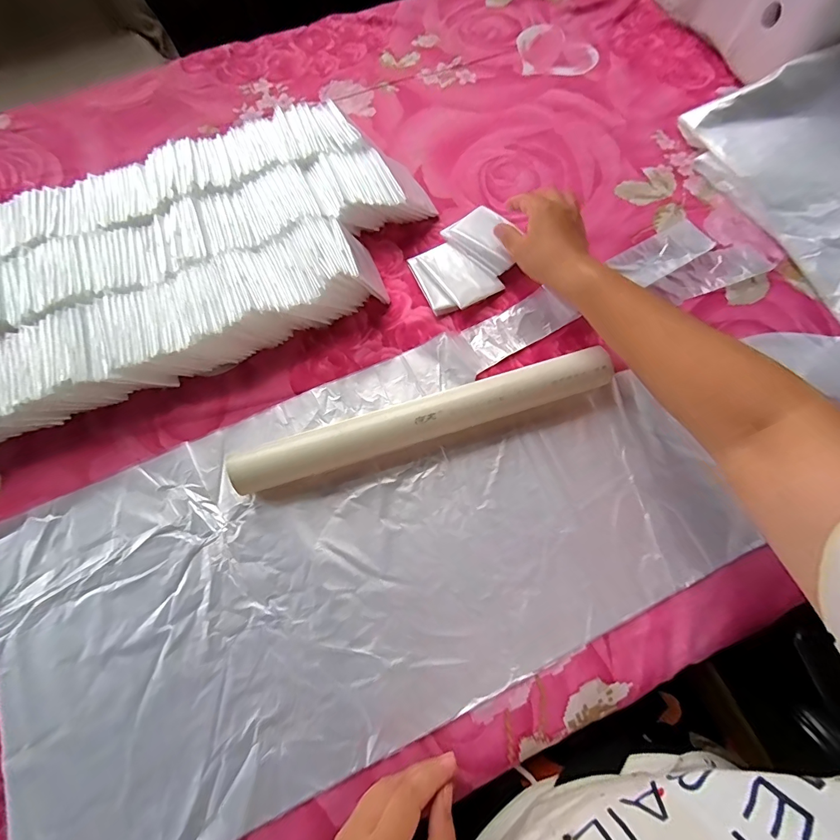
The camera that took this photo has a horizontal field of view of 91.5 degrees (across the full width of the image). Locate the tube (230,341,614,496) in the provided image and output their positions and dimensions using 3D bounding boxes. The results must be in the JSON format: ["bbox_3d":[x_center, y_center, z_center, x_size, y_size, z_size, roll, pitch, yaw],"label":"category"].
[{"bbox_3d":[0.007,-0.001,0.380,0.348,0.041,0.042,-17,71,-6],"label":"tube"}]

